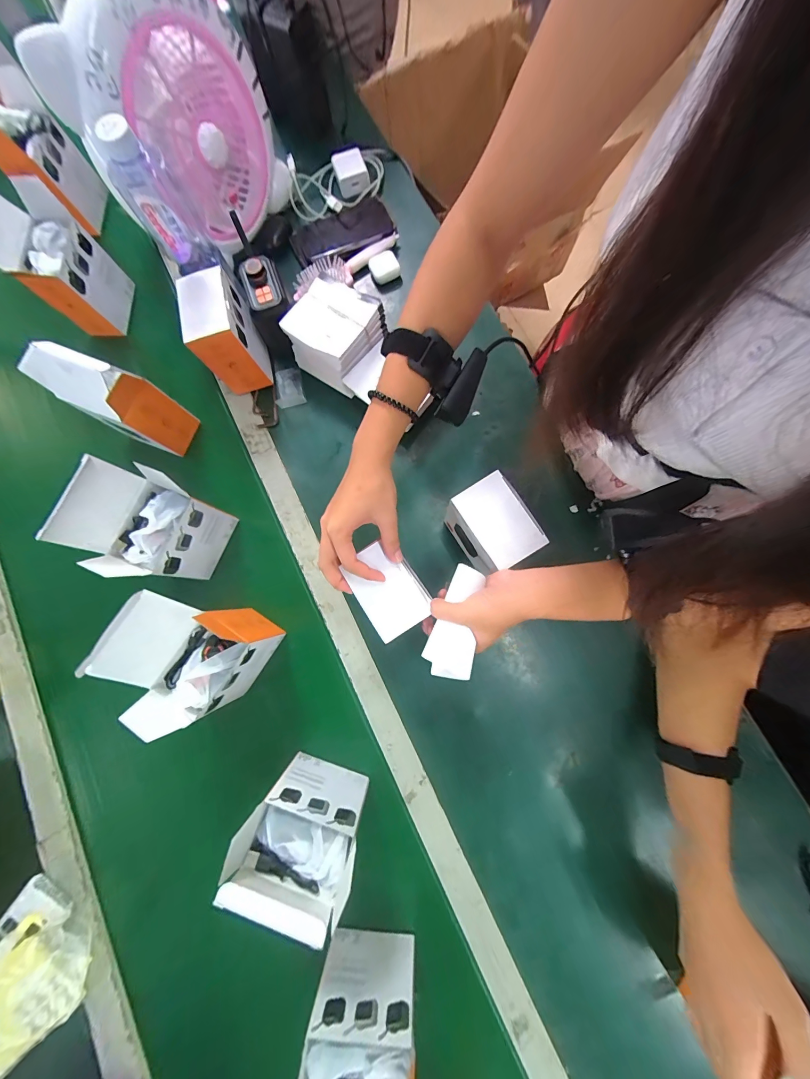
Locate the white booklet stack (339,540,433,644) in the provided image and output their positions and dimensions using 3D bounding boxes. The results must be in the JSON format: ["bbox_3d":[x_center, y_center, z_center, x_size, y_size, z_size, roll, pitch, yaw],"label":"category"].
[{"bbox_3d":[-0.020,0.052,0.372,0.066,0.014,0.095,-34,81,-5],"label":"white booklet stack"}]

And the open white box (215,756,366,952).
[{"bbox_3d":[-0.108,0.323,0.375,0.109,0.131,0.094,16,82,5],"label":"open white box"}]

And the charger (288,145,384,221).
[{"bbox_3d":[-0.111,-0.602,0.576,0.168,0.030,0.081,-26,81,-1],"label":"charger"}]

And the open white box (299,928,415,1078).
[{"bbox_3d":[-0.044,0.495,0.329,0.101,0.159,0.078,8,82,4],"label":"open white box"}]

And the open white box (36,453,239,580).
[{"bbox_3d":[-0.306,-0.015,0.428,0.092,0.155,0.119,22,83,6],"label":"open white box"}]

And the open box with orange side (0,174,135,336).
[{"bbox_3d":[-0.492,-0.403,0.497,0.092,0.168,0.124,13,82,5],"label":"open box with orange side"}]

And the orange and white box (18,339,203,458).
[{"bbox_3d":[-0.384,-0.185,0.459,0.122,0.146,0.060,18,83,6],"label":"orange and white box"}]

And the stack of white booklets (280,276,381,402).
[{"bbox_3d":[-0.099,-0.291,0.504,0.108,0.092,0.100,34,84,7],"label":"stack of white booklets"}]

